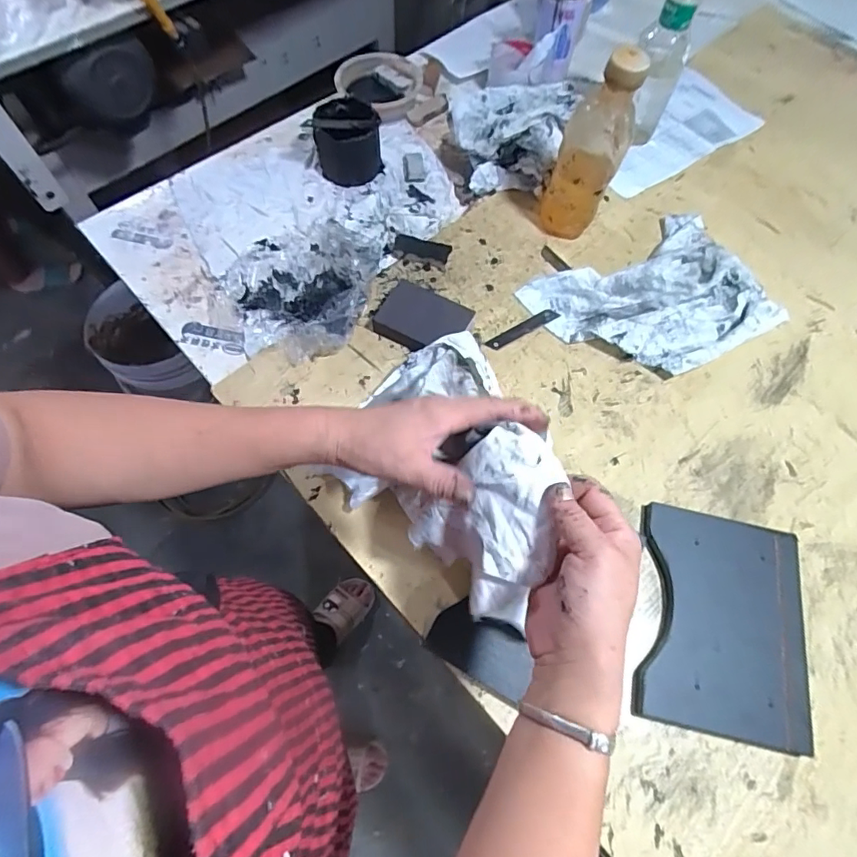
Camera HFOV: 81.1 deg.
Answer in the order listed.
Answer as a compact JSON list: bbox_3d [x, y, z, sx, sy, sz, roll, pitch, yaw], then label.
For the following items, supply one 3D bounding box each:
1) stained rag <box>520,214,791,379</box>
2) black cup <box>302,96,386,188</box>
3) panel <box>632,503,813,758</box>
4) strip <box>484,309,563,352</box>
[{"bbox_3d":[0.269,-0.153,0.603,0.250,0.041,0.189,-26,69,-12],"label":"stained rag"},{"bbox_3d":[-0.114,-0.399,0.691,0.082,0.072,0.089,-35,71,-15],"label":"black cup"},{"bbox_3d":[0.276,0.180,0.465,0.153,0.016,0.192,13,68,0],"label":"panel"},{"bbox_3d":[0.114,-0.119,0.603,0.100,0.004,0.017,-31,69,-13],"label":"strip"}]

